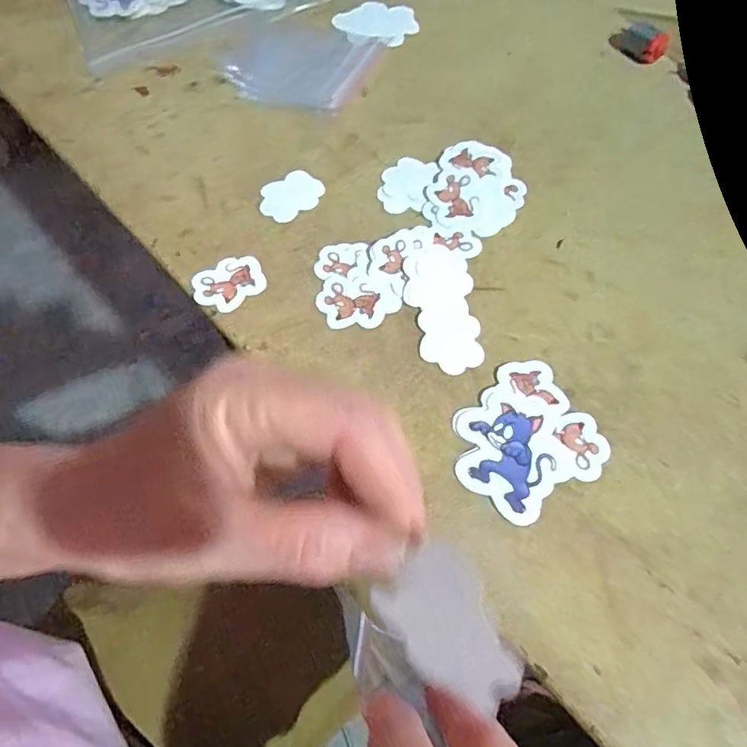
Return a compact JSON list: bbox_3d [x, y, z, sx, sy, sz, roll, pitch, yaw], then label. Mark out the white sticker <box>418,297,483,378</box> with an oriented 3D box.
[{"bbox_3d":[0.042,-0.022,0.306,0.033,0.004,0.045,-4,64,1],"label":"white sticker"}]

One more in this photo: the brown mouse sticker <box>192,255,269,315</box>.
[{"bbox_3d":[-0.084,-0.052,0.326,0.041,0.004,0.034,-31,66,-12],"label":"brown mouse sticker"}]

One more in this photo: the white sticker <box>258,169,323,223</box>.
[{"bbox_3d":[-0.053,-0.113,0.354,0.041,0.004,0.031,-32,67,-12],"label":"white sticker"}]

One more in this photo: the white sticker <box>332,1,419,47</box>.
[{"bbox_3d":[0.006,-0.267,0.424,0.060,0.008,0.057,-30,65,-17],"label":"white sticker"}]

